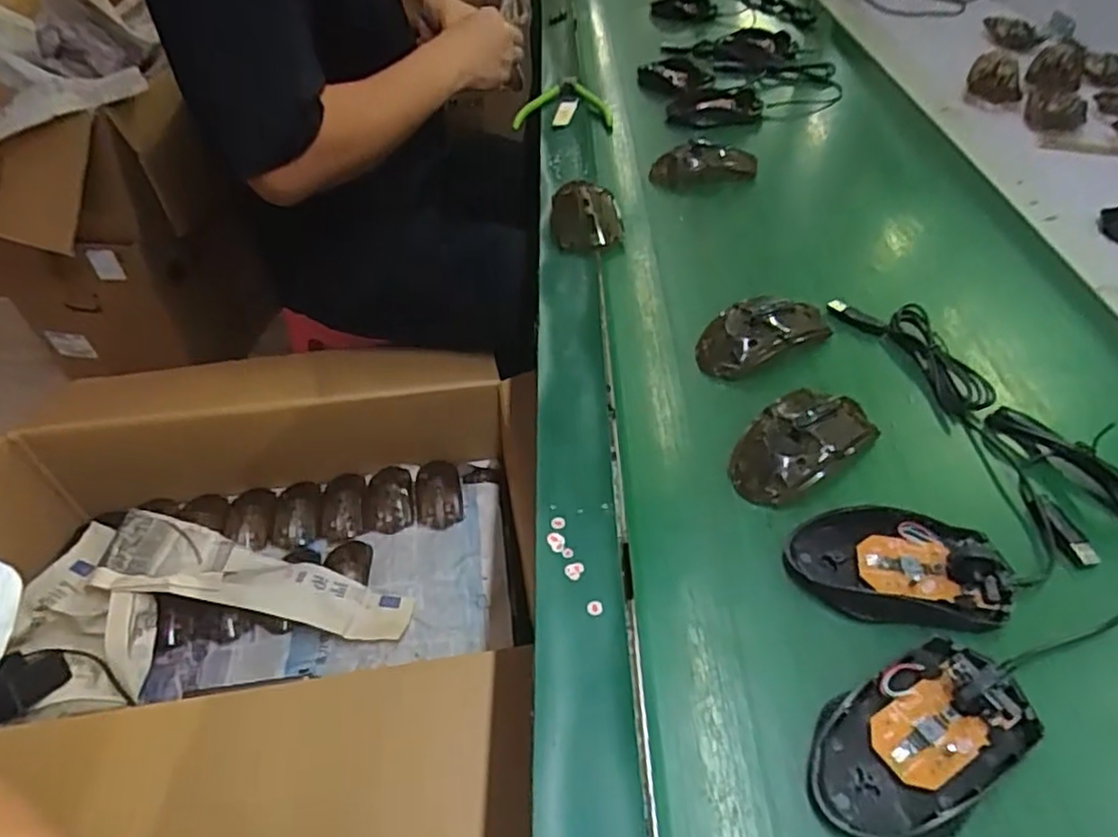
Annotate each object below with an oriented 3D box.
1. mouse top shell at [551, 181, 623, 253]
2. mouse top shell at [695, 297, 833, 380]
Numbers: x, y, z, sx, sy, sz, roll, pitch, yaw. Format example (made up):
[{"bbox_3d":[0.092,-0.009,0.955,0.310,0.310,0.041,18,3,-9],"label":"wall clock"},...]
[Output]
[{"bbox_3d":[0.025,-0.192,0.642,0.063,0.031,0.092,-3,46,1],"label":"mouse top shell"},{"bbox_3d":[0.155,-0.066,0.512,0.110,0.031,0.049,-20,48,-15],"label":"mouse top shell"}]

